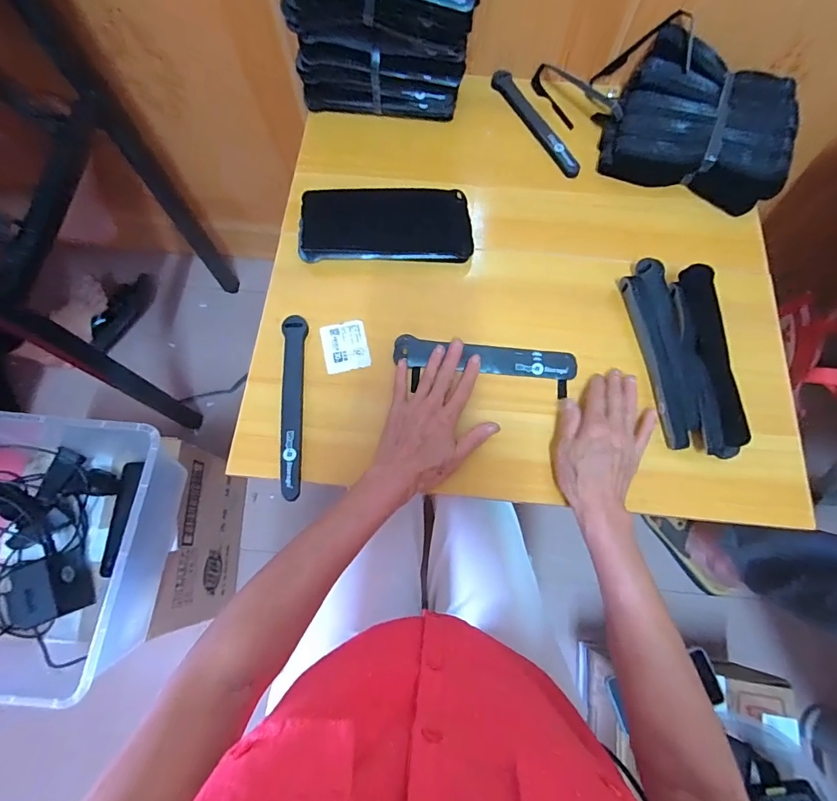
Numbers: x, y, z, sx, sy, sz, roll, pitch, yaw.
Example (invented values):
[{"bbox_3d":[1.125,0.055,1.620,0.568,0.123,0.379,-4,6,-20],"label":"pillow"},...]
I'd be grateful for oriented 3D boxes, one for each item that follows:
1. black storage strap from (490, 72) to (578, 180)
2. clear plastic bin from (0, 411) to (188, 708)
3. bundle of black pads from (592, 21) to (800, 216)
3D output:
[{"bbox_3d":[0.158,-0.379,0.600,0.028,0.012,0.199,-25,74,-8],"label":"black storage strap"},{"bbox_3d":[-0.478,0.186,0.562,0.282,0.150,0.314,6,72,2],"label":"clear plastic bin"},{"bbox_3d":[0.349,-0.357,0.560,0.228,0.072,0.173,21,73,6],"label":"bundle of black pads"}]

